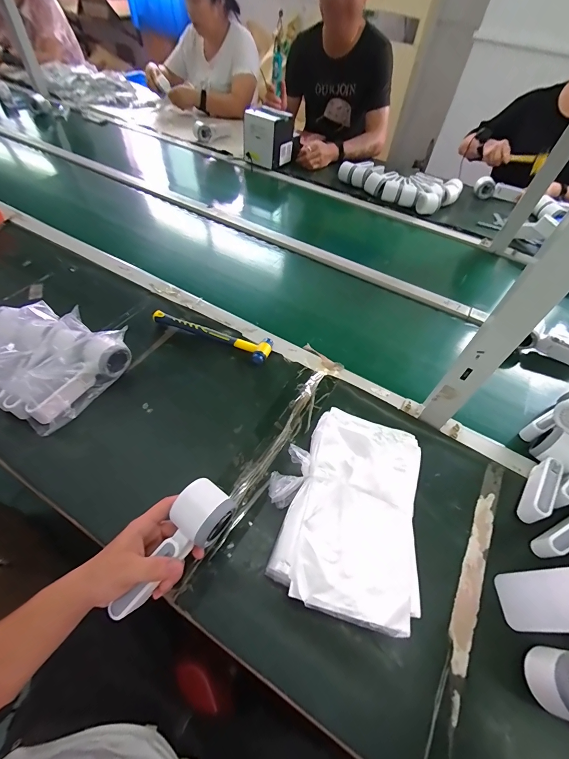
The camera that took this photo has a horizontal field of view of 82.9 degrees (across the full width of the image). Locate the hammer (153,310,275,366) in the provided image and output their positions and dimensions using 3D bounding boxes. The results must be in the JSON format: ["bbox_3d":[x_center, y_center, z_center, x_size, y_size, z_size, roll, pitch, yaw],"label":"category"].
[{"bbox_3d":[-0.139,-0.097,0.632,0.242,0.024,0.061,22,55,11],"label":"hammer"}]

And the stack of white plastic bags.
[{"bbox_3d":[0.078,0.166,0.428,0.194,0.067,0.248,11,53,3],"label":"stack of white plastic bags"}]

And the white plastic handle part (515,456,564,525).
[{"bbox_3d":[0.377,0.161,0.472,0.026,0.044,0.097,38,59,21],"label":"white plastic handle part"}]

